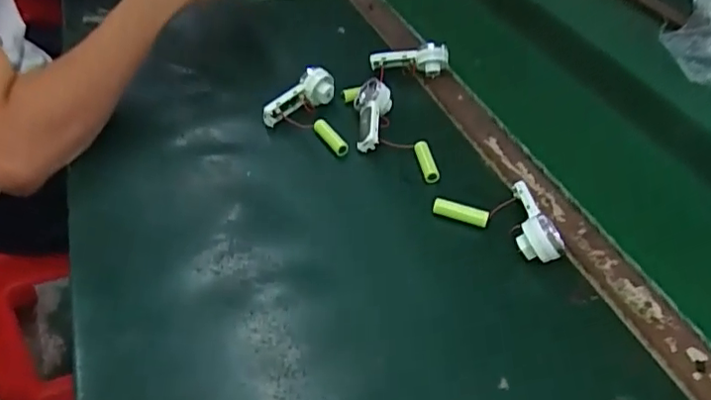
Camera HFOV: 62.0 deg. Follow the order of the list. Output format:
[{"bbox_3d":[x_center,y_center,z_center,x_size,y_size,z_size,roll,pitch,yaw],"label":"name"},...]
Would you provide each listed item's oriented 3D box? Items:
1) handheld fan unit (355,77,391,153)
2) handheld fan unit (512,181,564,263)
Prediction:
[{"bbox_3d":[0.017,-0.087,0.602,0.037,0.033,0.084,3,61,1],"label":"handheld fan unit"},{"bbox_3d":[0.155,0.018,0.510,0.034,0.037,0.074,4,43,2],"label":"handheld fan unit"}]

